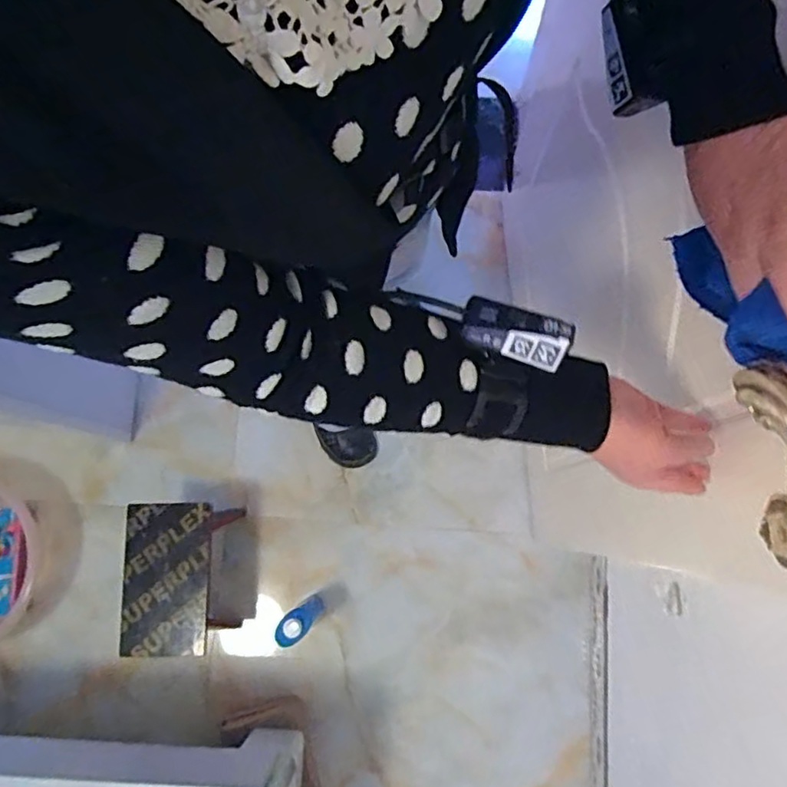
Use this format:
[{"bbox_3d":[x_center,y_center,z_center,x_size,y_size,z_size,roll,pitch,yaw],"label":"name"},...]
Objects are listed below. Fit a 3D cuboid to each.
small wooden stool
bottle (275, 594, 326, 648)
[{"bbox_3d":[-0.389,0.352,1.195,0.191,0.194,0.264,0,79,1],"label":"small wooden stool"},{"bbox_3d":[-0.179,0.437,1.181,0.091,0.206,0.051,-44,81,-7],"label":"bottle"}]

